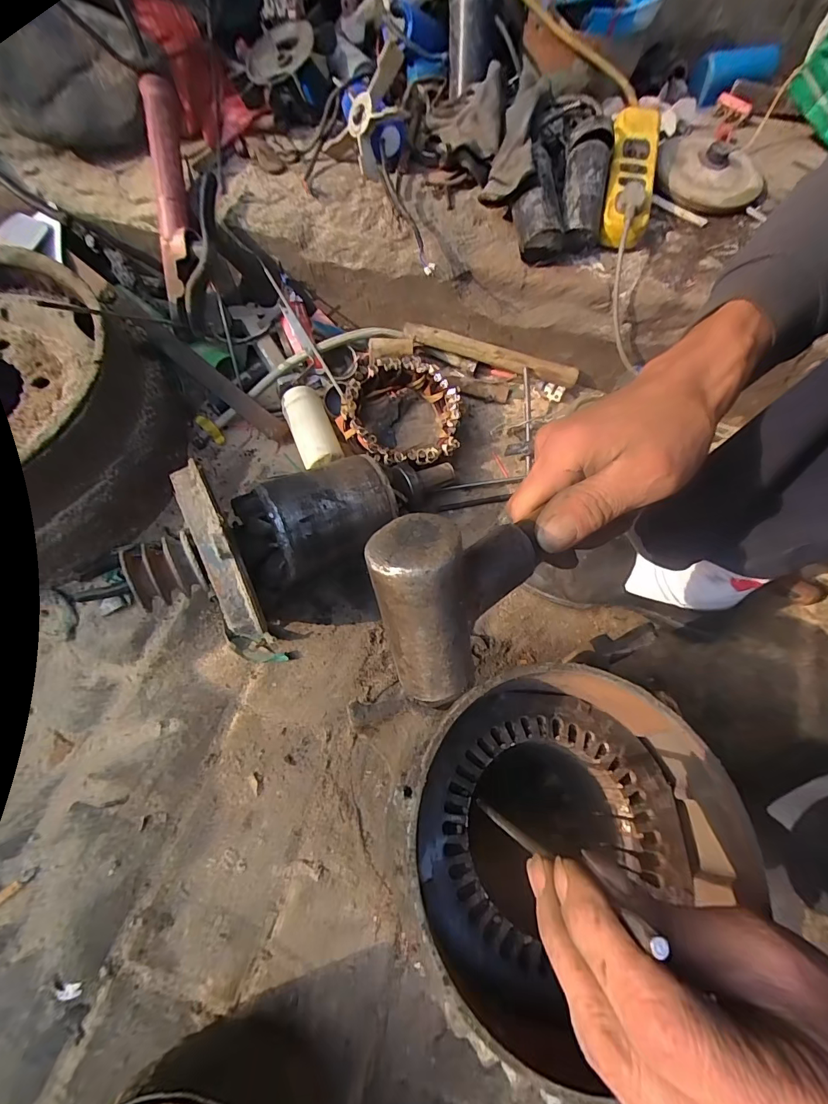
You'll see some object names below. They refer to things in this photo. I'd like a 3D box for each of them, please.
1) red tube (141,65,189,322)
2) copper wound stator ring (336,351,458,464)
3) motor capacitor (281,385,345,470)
[{"bbox_3d":[-0.327,-0.463,0.566,0.045,0.045,0.279,-1,97,-2],"label":"red tube"},{"bbox_3d":[-0.018,-0.193,0.588,0.157,0.072,0.183,3,69,0],"label":"copper wound stator ring"},{"bbox_3d":[-0.138,-0.162,0.580,0.053,0.054,0.118,-22,69,-9],"label":"motor capacitor"}]

